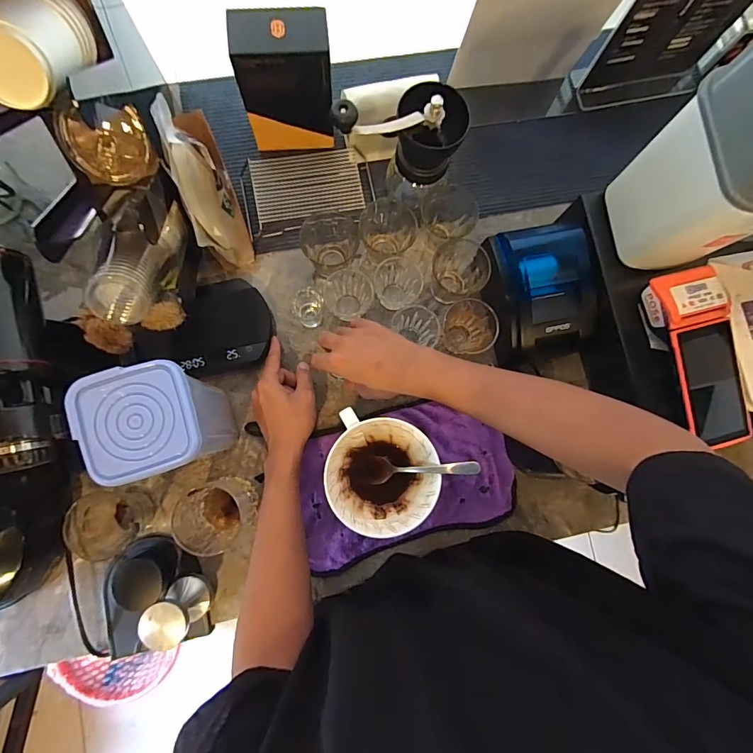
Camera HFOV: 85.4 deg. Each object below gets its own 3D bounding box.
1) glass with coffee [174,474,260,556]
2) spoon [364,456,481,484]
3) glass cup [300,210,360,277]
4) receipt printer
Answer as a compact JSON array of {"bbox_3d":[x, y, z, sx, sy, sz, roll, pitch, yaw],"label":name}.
[{"bbox_3d":[-0.203,0.176,0.523,0.076,0.083,0.084,40,82,1],"label":"glass with coffee"},{"bbox_3d":[0.044,0.096,0.421,0.123,0.014,0.026,-7,84,29],"label":"spoon"},{"bbox_3d":[-0.064,-0.185,0.579,0.072,0.087,0.077,1,83,-4],"label":"glass cup"},{"bbox_3d":[0.227,-0.113,0.573,0.143,0.102,0.169,-13,84,-6],"label":"receipt printer"}]

